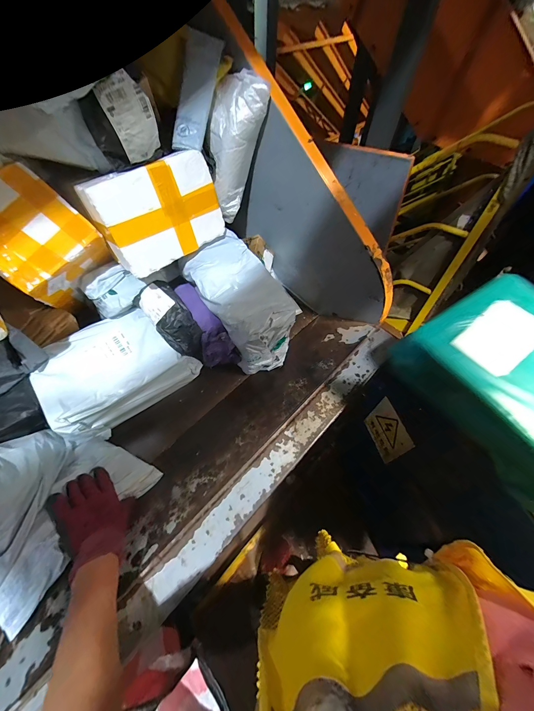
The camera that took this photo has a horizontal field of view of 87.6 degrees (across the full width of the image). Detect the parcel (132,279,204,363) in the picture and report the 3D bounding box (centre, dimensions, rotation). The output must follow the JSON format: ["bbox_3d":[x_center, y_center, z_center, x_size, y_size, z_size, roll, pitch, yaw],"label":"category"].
[{"bbox_3d":[-0.213,-0.084,0.636,0.089,0.083,0.189,-39,95,-24],"label":"parcel"}]

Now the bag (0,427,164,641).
[{"bbox_3d":[-0.383,0.236,0.444,0.222,0.161,0.286,29,60,16],"label":"bag"}]

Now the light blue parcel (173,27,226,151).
[{"bbox_3d":[-0.133,-0.490,0.525,0.057,0.045,0.200,15,97,7],"label":"light blue parcel"}]

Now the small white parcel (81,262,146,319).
[{"bbox_3d":[-0.339,-0.149,0.631,0.073,0.080,0.113,36,62,20],"label":"small white parcel"}]

